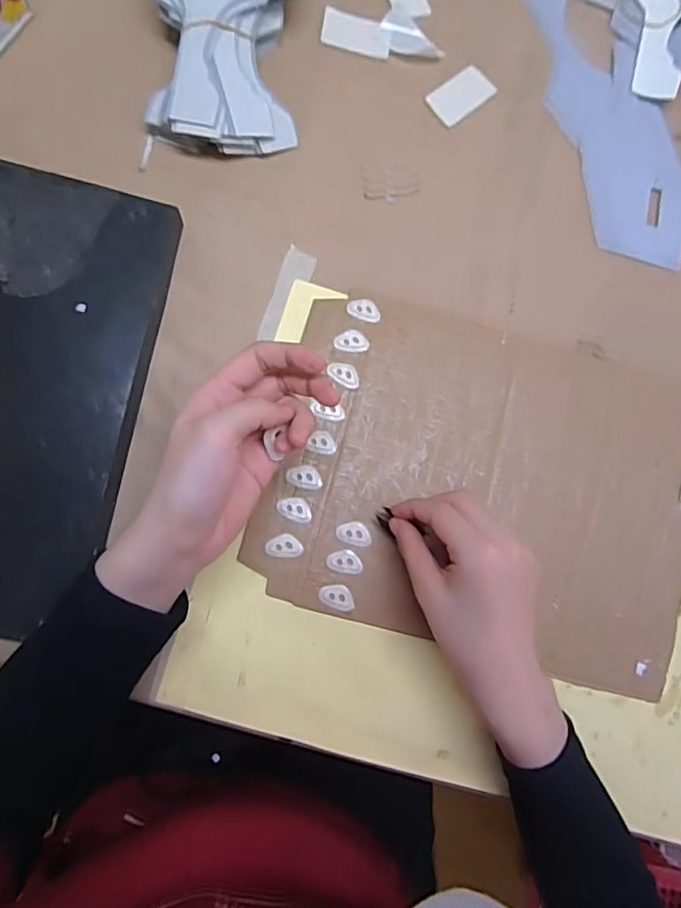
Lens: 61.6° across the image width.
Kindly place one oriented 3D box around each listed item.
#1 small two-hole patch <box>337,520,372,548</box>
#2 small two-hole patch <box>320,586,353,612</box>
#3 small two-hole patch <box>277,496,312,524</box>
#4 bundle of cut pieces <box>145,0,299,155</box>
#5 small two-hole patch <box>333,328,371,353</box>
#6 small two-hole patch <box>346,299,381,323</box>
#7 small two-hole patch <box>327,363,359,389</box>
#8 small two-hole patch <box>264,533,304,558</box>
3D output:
[{"bbox_3d":[0.010,0.057,0.409,0.025,0.004,0.017,8,83,-6],"label":"small two-hole patch"},{"bbox_3d":[-0.002,0.102,0.403,0.025,0.004,0.018,9,83,-6],"label":"small two-hole patch"},{"bbox_3d":[-0.032,0.039,0.407,0.025,0.004,0.016,21,82,-5],"label":"small two-hole patch"},{"bbox_3d":[-0.083,-0.326,0.419,0.105,0.050,0.195,1,84,-7],"label":"bundle of cut pieces"},{"bbox_3d":[0.008,-0.085,0.430,0.026,0.004,0.016,2,84,-7],"label":"small two-hole patch"},{"bbox_3d":[0.018,-0.110,0.435,0.026,0.004,0.016,14,83,-5],"label":"small two-hole patch"},{"bbox_3d":[0.003,-0.059,0.424,0.026,0.005,0.015,36,81,-2],"label":"small two-hole patch"},{"bbox_3d":[-0.039,0.065,0.404,0.026,0.004,0.017,5,84,-7],"label":"small two-hole patch"}]

